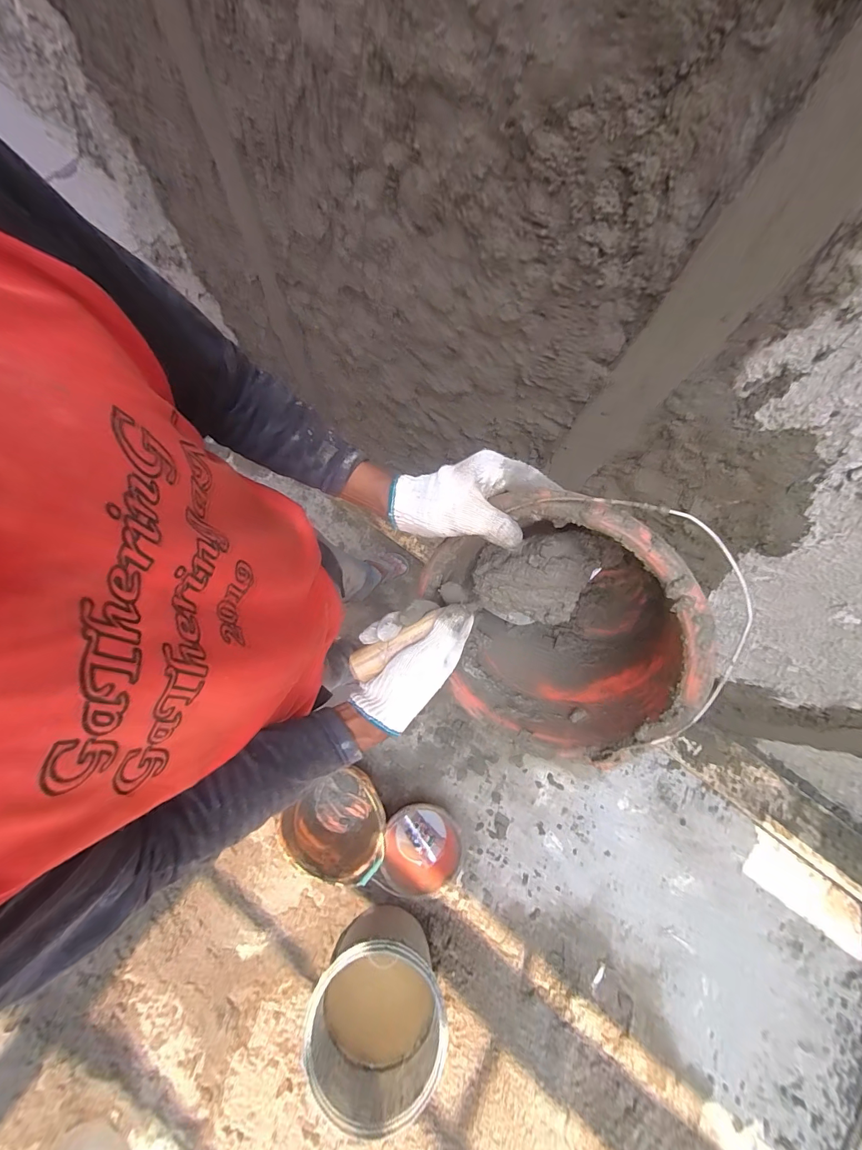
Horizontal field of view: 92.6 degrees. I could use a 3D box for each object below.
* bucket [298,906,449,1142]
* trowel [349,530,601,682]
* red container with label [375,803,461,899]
[{"bbox_3d":[-0.129,1.067,1.071,0.302,0.404,0.292,0,75,-2],"label":"bucket"},{"bbox_3d":[0.044,0.037,0.455,0.275,0.060,0.098,-24,77,-2],"label":"trowel"},{"bbox_3d":[-0.025,0.817,1.253,0.226,0.166,0.226,12,75,1],"label":"red container with label"}]

